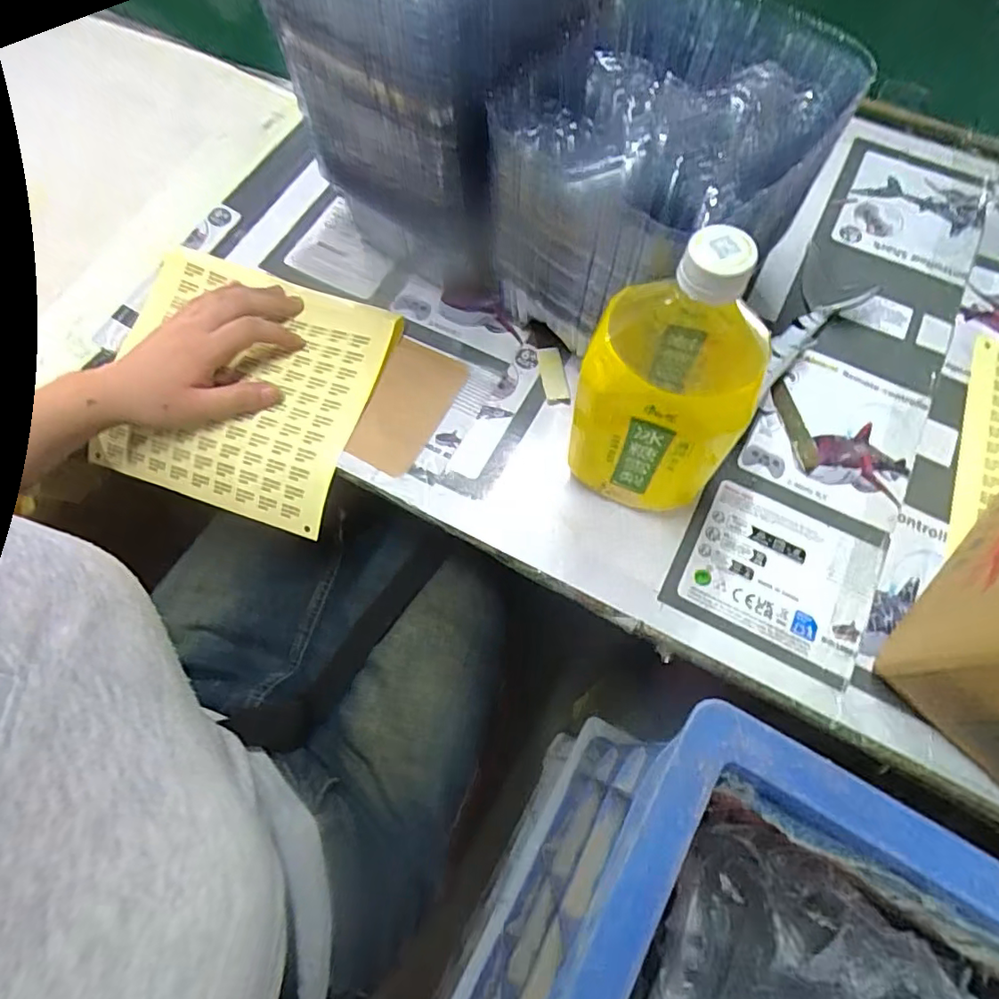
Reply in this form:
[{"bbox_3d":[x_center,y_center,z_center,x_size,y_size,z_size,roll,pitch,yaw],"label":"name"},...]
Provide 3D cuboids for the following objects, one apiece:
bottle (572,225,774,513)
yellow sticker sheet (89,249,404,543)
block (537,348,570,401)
[{"bbox_3d":[0.096,-0.066,0.335,0.091,0.205,0.082,20,71,8],"label":"bottle"},{"bbox_3d":[-0.203,-0.087,0.456,0.200,0.058,0.184,18,71,7],"label":"yellow sticker sheet"},{"bbox_3d":[0.043,-0.101,0.458,0.020,0.007,0.047,-10,70,-3],"label":"block"}]

